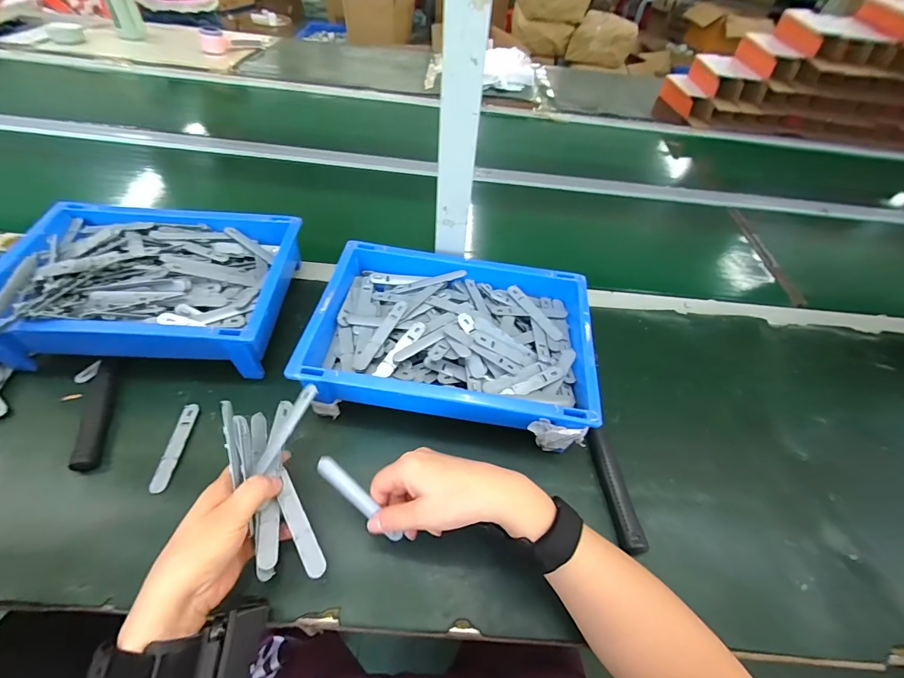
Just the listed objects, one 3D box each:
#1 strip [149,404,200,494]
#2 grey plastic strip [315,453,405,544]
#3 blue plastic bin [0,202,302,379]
[{"bbox_3d":[-0.287,0.111,0.412,0.016,0.005,0.095,3,50,-4],"label":"strip"},{"bbox_3d":[-0.081,0.140,0.347,0.096,0.006,0.014,45,58,1],"label":"grey plastic strip"},{"bbox_3d":[-0.359,-0.068,0.494,0.305,0.089,0.222,3,50,-4],"label":"blue plastic bin"}]

